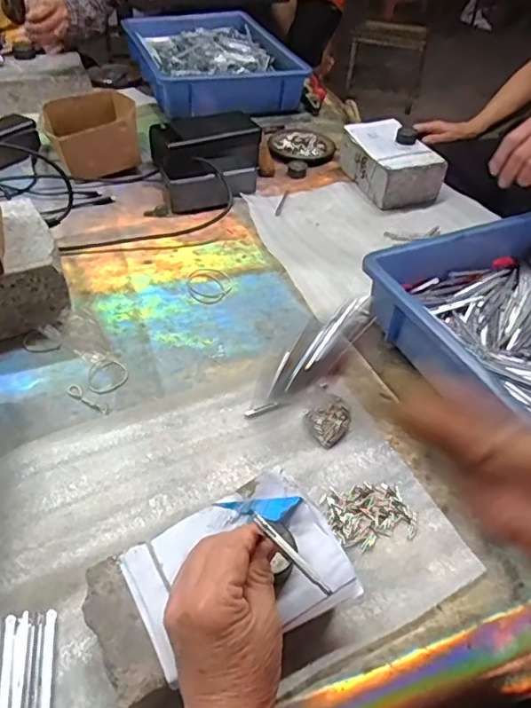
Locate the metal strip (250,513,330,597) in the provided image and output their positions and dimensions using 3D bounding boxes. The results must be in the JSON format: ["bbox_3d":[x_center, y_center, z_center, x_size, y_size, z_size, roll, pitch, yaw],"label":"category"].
[{"bbox_3d":[0.014,0.115,0.310,0.005,0.004,0.061,-32,61,-31],"label":"metal strip"}]

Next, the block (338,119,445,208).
[{"bbox_3d":[0.195,-0.305,0.852,0.104,0.074,0.170,-13,47,-17],"label":"block"}]

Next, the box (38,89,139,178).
[{"bbox_3d":[-0.267,-0.342,0.840,0.132,0.072,0.148,-17,48,-20],"label":"box"}]

